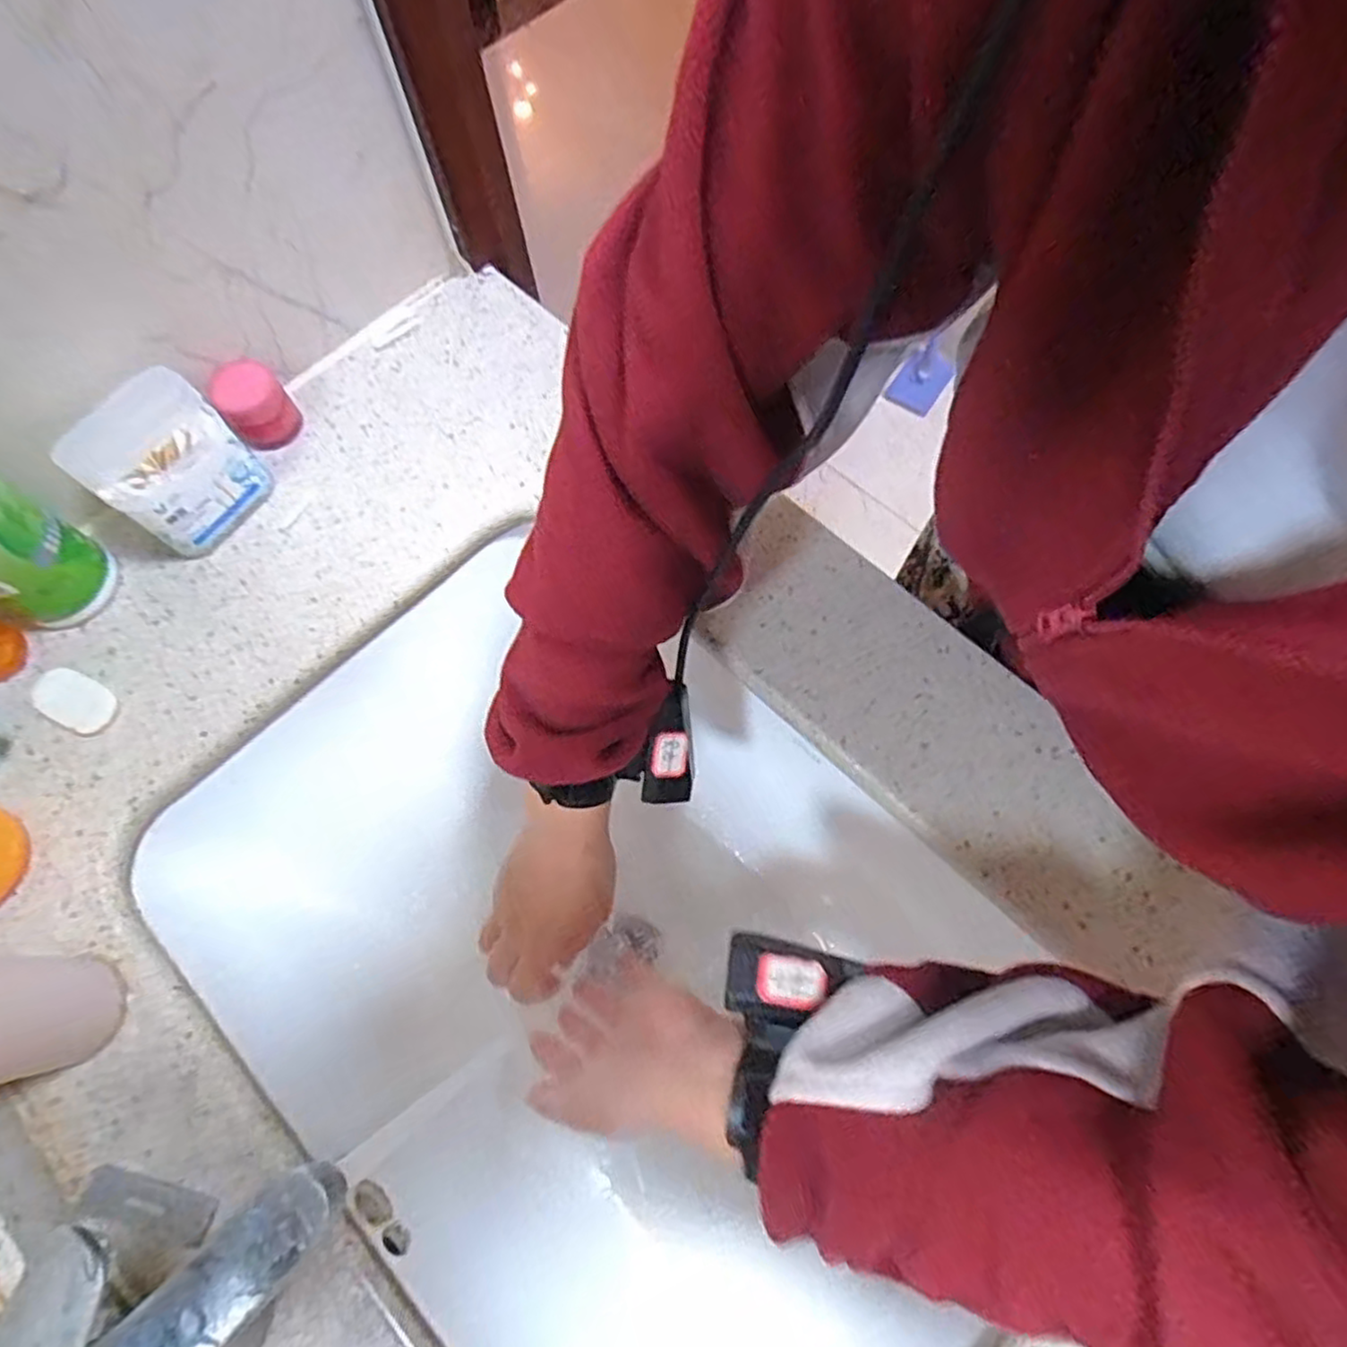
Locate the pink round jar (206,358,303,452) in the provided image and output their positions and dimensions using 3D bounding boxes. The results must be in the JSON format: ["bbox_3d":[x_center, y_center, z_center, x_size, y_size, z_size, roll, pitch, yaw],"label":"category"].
[{"bbox_3d":[-0.308,-0.197,0.528,0.045,0.047,0.044,-1,70,2],"label":"pink round jar"}]

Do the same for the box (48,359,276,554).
[{"bbox_3d":[-0.335,-0.138,0.481,0.059,0.096,0.089,33,74,13],"label":"box"}]

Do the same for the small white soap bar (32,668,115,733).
[{"bbox_3d":[-0.396,0.017,0.471,0.056,0.006,0.033,26,73,11],"label":"small white soap bar"}]

